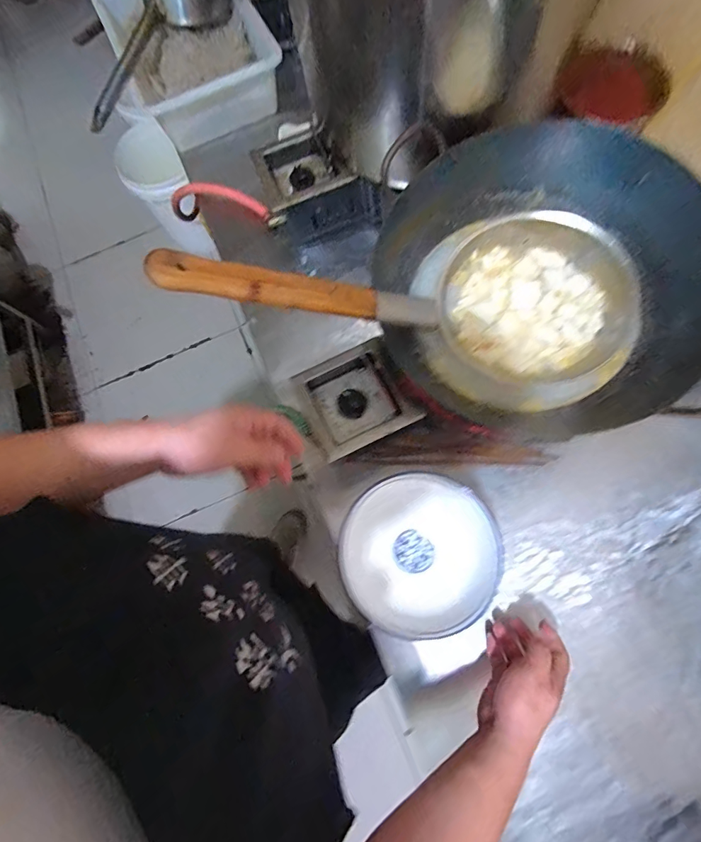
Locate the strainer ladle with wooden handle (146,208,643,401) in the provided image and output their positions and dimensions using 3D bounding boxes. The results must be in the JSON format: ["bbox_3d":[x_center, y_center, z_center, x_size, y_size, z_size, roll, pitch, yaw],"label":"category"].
[{"bbox_3d":[0.097,-0.138,0.470,0.492,0.122,0.225,-5,67,-21],"label":"strainer ladle with wooden handle"}]

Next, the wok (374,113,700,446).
[{"bbox_3d":[0.248,-0.174,0.515,0.416,0.148,0.357,2,68,1],"label":"wok"}]

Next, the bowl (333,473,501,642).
[{"bbox_3d":[0.097,0.178,0.559,0.212,0.082,0.201,0,68,1],"label":"bowl"}]

